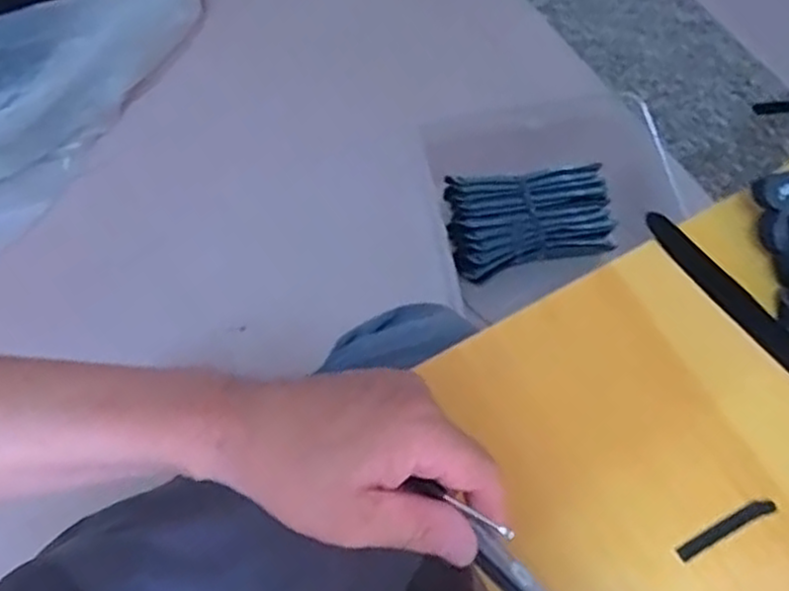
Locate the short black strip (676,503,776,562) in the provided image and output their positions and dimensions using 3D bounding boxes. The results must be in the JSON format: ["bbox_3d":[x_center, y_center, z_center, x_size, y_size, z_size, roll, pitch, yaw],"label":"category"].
[{"bbox_3d":[0.177,0.124,0.394,0.060,0.004,0.009,-24,69,-12],"label":"short black strip"}]

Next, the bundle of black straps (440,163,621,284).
[{"bbox_3d":[0.180,-0.100,0.964,0.212,0.025,0.134,-9,67,-6],"label":"bundle of black straps"}]

